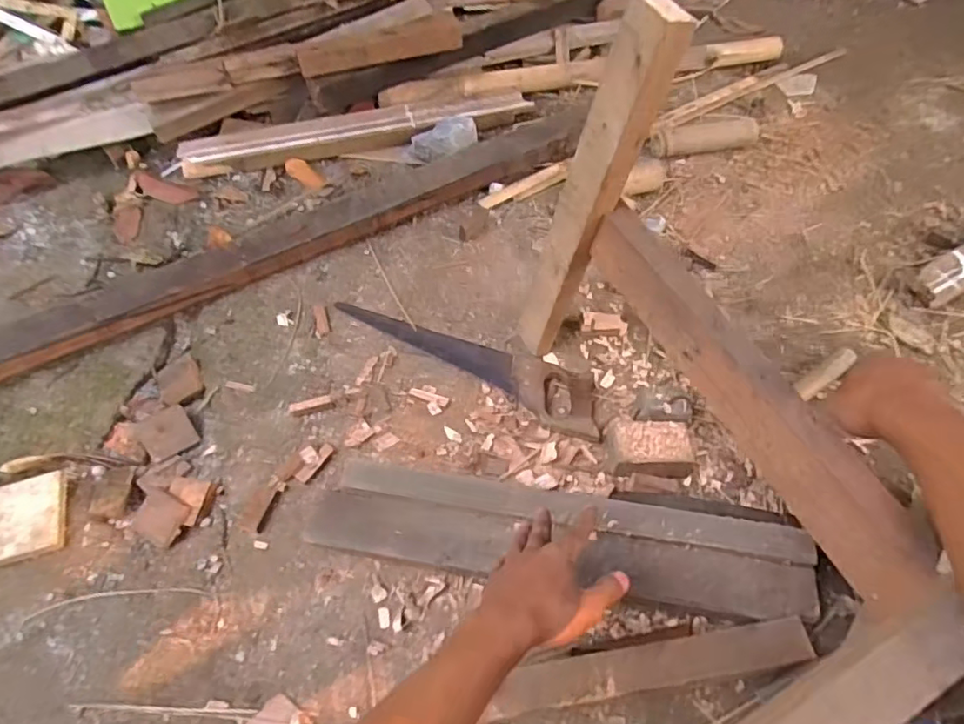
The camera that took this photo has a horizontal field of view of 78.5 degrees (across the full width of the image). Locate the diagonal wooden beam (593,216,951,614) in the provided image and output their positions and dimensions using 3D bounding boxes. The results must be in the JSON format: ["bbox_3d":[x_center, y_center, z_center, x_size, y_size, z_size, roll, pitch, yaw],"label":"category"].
[{"bbox_3d":[0.244,0.010,0.576,0.048,0.062,0.434,-20,59,-15],"label":"diagonal wooden beam"}]

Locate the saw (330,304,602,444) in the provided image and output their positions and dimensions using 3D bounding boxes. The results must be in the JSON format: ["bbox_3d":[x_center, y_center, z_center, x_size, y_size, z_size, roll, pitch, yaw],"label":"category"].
[{"bbox_3d":[-0.009,-0.020,0.848,0.419,0.020,0.096,29,62,19],"label":"saw"}]

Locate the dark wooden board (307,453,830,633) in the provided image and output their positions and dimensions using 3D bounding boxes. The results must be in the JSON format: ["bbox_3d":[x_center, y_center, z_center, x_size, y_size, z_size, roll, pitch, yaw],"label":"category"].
[{"bbox_3d":[0.088,0.197,0.665,0.544,0.034,0.108,7,57,6],"label":"dark wooden board"}]

